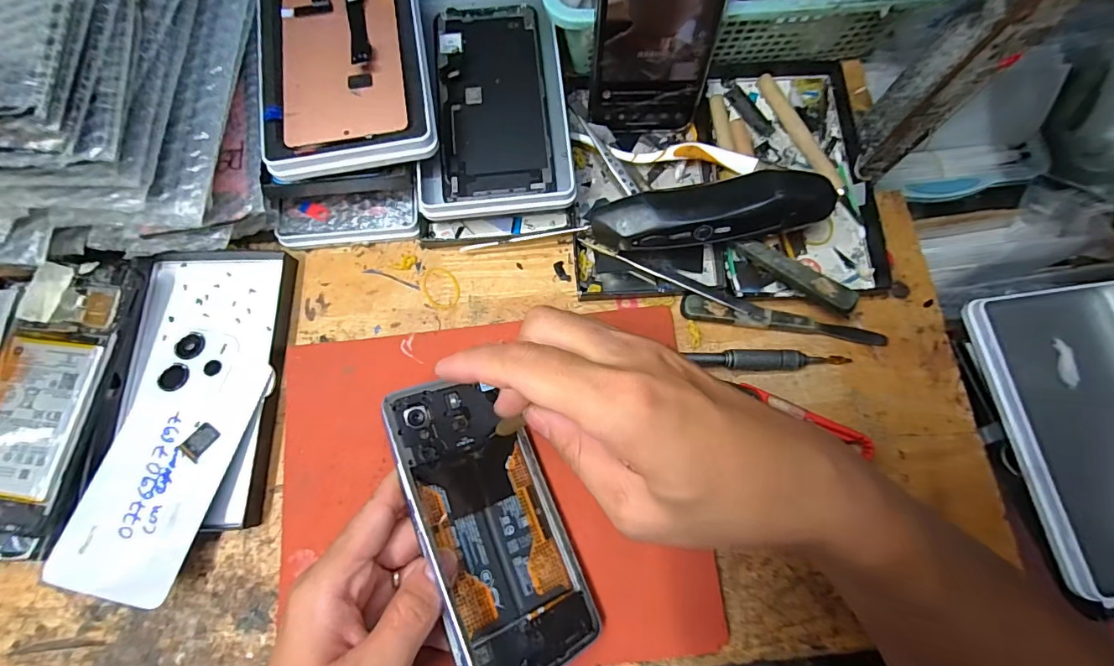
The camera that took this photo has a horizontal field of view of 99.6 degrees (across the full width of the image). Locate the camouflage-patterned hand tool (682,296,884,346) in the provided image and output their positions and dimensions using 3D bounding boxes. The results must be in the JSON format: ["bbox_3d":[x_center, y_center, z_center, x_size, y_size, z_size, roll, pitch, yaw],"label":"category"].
[{"bbox_3d":[0.148,-0.007,0.307,0.133,0.011,0.014,10,77,4],"label":"camouflage-patterned hand tool"}]

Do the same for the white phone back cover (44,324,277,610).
[{"bbox_3d":[-0.236,0.074,0.287,0.073,0.006,0.156,12,68,0],"label":"white phone back cover"}]

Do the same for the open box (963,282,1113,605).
[{"bbox_3d":[0.336,0.061,0.290,0.100,0.020,0.184,-7,76,-1],"label":"open box"}]

